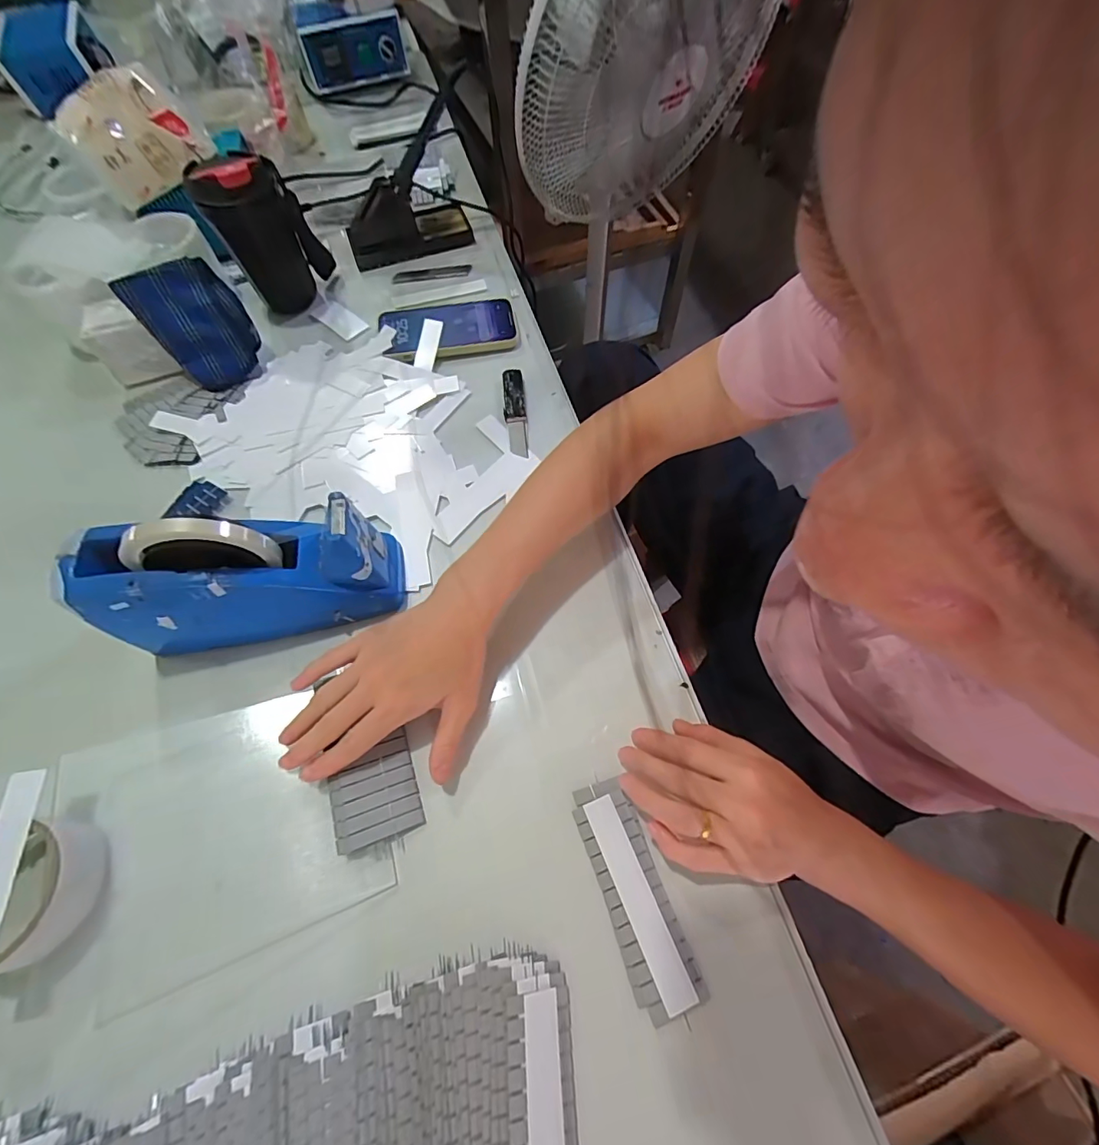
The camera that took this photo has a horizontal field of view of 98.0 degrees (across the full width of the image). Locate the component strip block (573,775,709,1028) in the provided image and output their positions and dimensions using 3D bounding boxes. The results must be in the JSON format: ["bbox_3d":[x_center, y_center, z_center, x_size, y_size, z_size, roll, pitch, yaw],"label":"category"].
[{"bbox_3d":[0.055,0.211,0.318,0.041,0.009,0.135,-19,65,-8],"label":"component strip block"}]

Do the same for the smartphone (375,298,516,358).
[{"bbox_3d":[-0.116,-0.289,0.560,0.153,0.017,0.085,-15,64,-5],"label":"smartphone"}]

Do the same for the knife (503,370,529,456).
[{"bbox_3d":[-0.037,-0.173,0.509,0.022,0.012,0.119,-5,64,-1],"label":"knife"}]

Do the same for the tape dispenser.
[{"bbox_3d":[-0.231,-0.001,0.370,0.206,0.116,0.069,-12,64,-4],"label":"tape dispenser"}]

